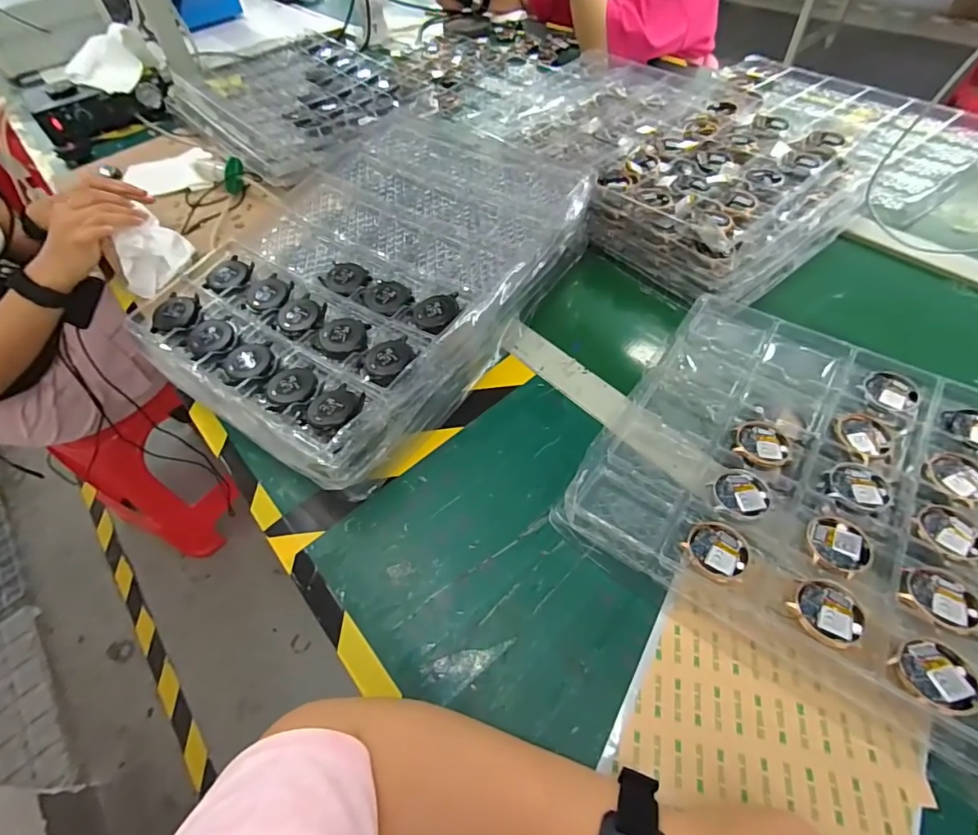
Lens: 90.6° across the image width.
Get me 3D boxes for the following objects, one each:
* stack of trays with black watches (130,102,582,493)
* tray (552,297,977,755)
[{"bbox_3d":[-0.110,-0.174,0.551,0.311,0.081,0.489,26,60,22],"label":"stack of trays with black watches"},{"bbox_3d":[0.326,0.072,0.379,0.449,0.051,0.317,28,61,23],"label":"tray"}]

